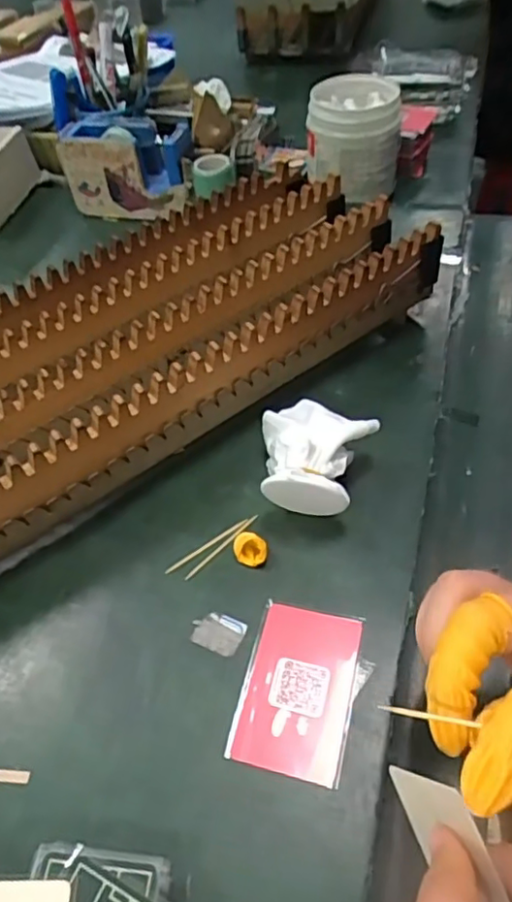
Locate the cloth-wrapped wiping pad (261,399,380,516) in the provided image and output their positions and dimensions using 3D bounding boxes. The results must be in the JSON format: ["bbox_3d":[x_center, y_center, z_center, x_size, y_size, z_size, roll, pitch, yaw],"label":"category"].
[{"bbox_3d":[0.042,0.004,0.393,0.073,0.050,0.083,-3,50,5],"label":"cloth-wrapped wiping pad"}]

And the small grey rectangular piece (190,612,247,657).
[{"bbox_3d":[-0.022,0.103,0.348,0.029,0.004,0.022,17,55,20],"label":"small grey rectangular piece"}]

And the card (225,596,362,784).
[{"bbox_3d":[0.023,0.125,0.325,0.056,0.004,0.087,8,52,14],"label":"card"}]

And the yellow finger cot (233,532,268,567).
[{"bbox_3d":[-0.004,0.060,0.373,0.021,0.014,0.017,-7,50,2],"label":"yellow finger cot"}]

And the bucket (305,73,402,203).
[{"bbox_3d":[0.104,-0.334,0.645,0.096,0.094,0.096,1,51,8],"label":"bucket"}]

